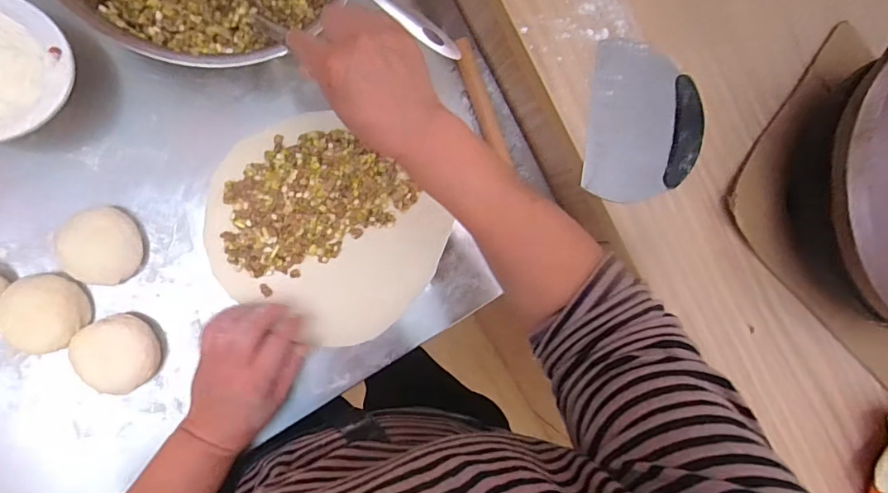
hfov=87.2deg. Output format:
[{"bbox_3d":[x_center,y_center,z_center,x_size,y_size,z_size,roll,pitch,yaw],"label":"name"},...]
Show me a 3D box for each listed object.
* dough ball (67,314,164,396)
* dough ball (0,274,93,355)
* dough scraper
[{"bbox_3d":[-0.291,0.097,0.419,0.065,0.037,0.068,0,90,-13],"label":"dough ball"},{"bbox_3d":[-0.345,0.058,0.406,0.061,0.031,0.060,0,92,-15],"label":"dough ball"},{"bbox_3d":[0.199,-0.120,0.458,0.118,0.011,0.152,7,94,-8],"label":"dough scraper"}]

